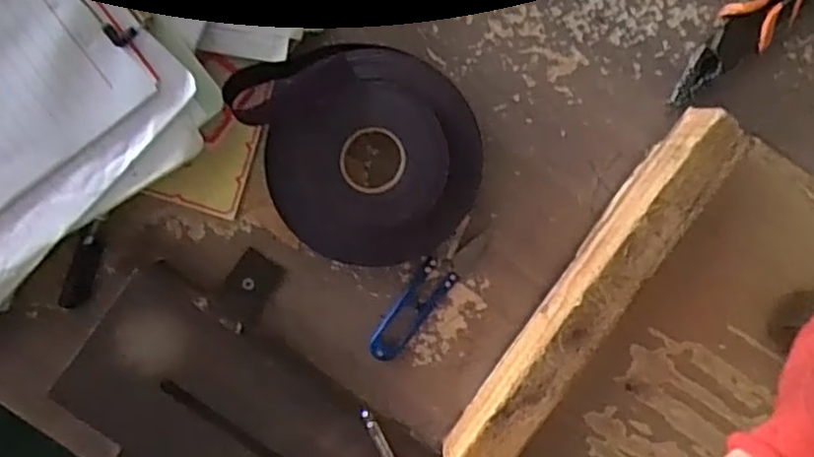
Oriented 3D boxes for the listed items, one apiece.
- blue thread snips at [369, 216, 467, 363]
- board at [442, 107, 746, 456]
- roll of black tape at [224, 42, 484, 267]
[{"bbox_3d":[0.013,0.044,0.495,0.025,0.008,0.112,37,94,-5],"label":"blue thread snips"},{"bbox_3d":[0.113,0.048,0.465,0.033,0.072,0.274,34,94,-4],"label":"board"},{"bbox_3d":[-0.024,-0.050,0.475,0.134,0.027,0.153,-24,96,1],"label":"roll of black tape"}]

